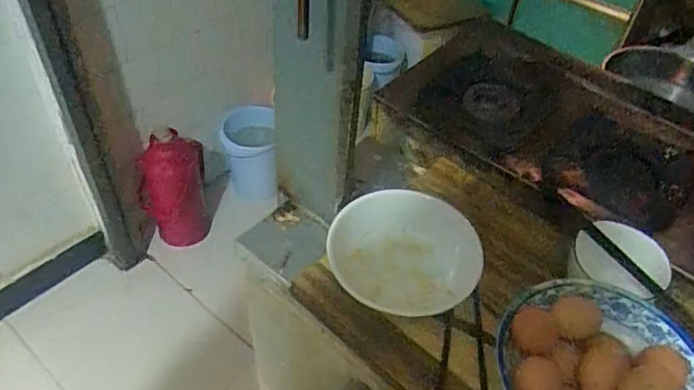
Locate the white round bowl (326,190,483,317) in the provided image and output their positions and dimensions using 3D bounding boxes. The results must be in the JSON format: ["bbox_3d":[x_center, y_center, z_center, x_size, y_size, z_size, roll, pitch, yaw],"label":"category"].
[{"bbox_3d":[0.063,0.068,0.621,0.168,0.051,0.169,2,48,-2],"label":"white round bowl"}]

